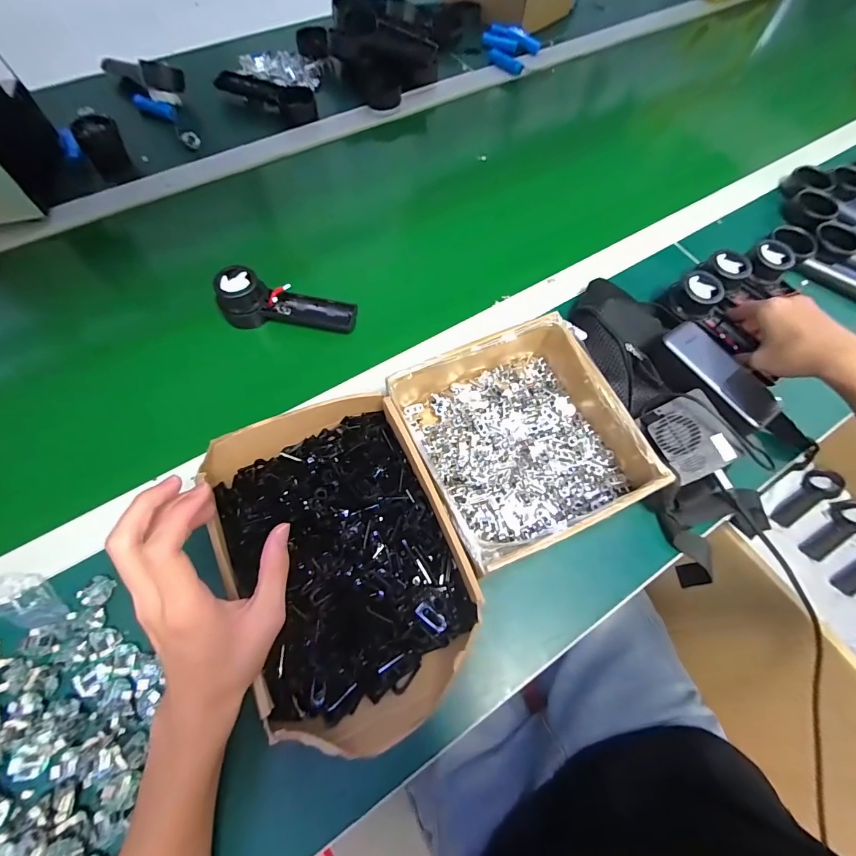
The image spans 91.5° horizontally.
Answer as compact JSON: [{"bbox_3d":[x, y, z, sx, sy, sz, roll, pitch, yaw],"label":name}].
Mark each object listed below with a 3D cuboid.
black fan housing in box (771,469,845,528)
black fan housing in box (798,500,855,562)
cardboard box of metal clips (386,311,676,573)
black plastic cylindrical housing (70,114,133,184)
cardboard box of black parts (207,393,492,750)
[{"bbox_3d":[0.704,0.132,0.780,0.139,0.041,0.060,-31,70,-16],"label":"black fan housing in box"},{"bbox_3d":[0.746,0.188,0.765,0.141,0.029,0.055,-38,71,0],"label":"black fan housing in box"},{"bbox_3d":[0.084,0.008,0.401,0.193,0.063,0.198,-22,68,-13],"label":"cardboard box of metal clips"},{"bbox_3d":[-0.449,-0.389,0.581,0.053,0.064,0.045,-29,69,-15],"label":"black plastic cylindrical housing"},{"bbox_3d":[-0.074,0.106,0.352,0.181,0.065,0.271,-23,68,-13],"label":"cardboard box of black parts"}]

